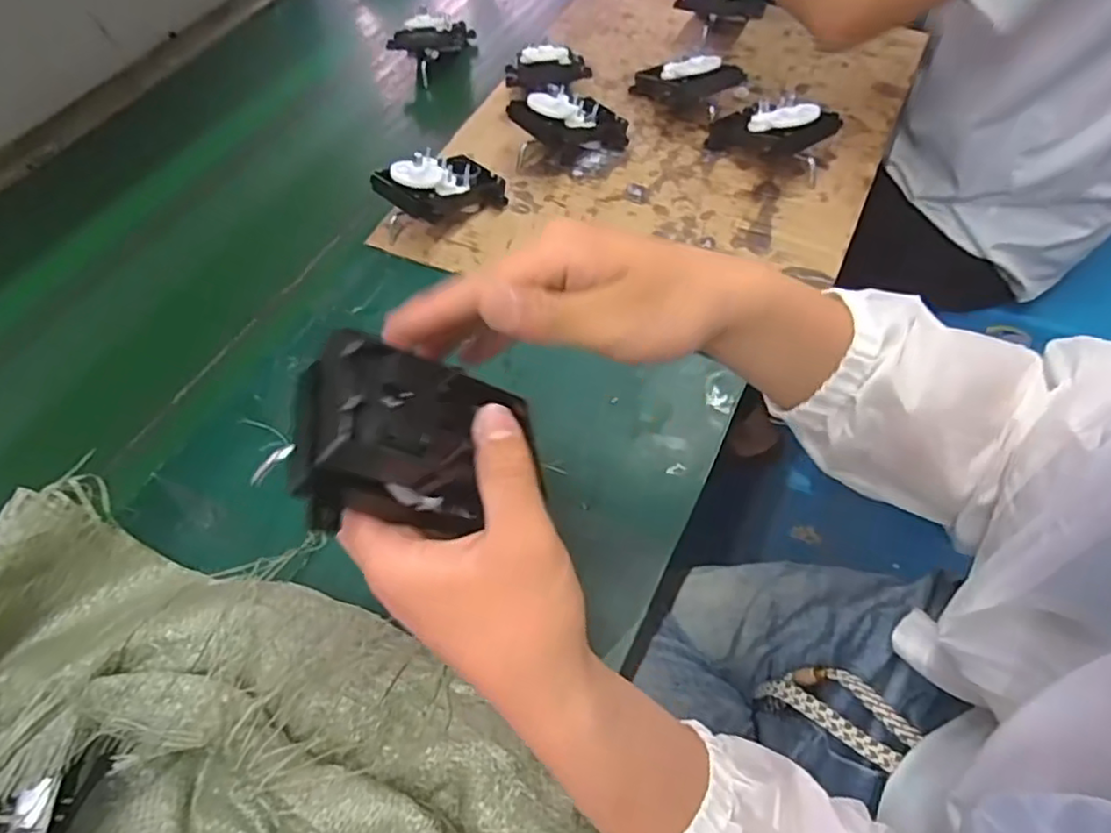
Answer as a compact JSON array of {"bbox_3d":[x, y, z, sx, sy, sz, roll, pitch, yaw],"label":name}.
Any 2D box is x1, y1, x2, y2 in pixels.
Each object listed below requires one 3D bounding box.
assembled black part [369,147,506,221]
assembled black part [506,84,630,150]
[{"bbox_3d":[-0.090,-0.196,0.540,0.104,0.031,0.061,-18,52,-34],"label":"assembled black part"},{"bbox_3d":[0.019,-0.267,0.578,0.109,0.034,0.053,-4,51,-28],"label":"assembled black part"}]

